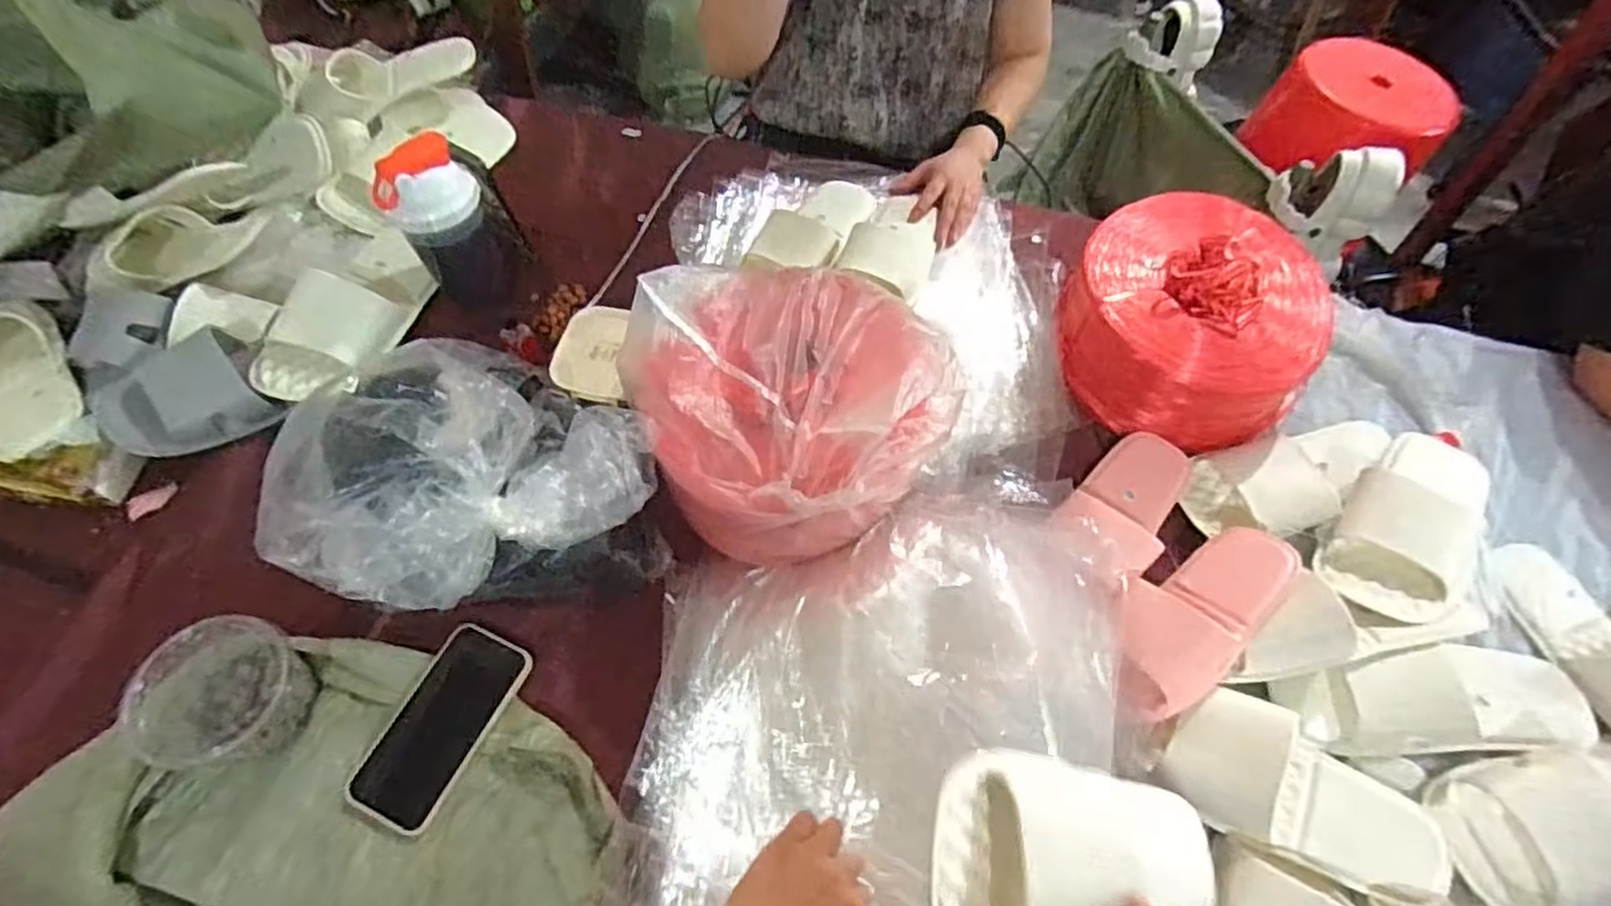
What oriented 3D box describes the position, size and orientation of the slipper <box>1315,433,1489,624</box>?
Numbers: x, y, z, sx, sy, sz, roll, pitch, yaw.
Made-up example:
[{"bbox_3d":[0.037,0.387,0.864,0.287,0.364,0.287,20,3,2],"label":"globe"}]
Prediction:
[{"bbox_3d":[0.602,0.059,0.702,0.112,0.063,0.266,41,67,20],"label":"slipper"}]

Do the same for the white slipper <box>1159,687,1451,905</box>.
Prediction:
[{"bbox_3d":[0.417,0.277,0.581,0.211,0.053,0.098,21,61,10],"label":"white slipper"}]

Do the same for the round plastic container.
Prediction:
[{"bbox_3d":[-0.488,0.200,0.600,0.117,0.067,0.107,1,60,-1],"label":"round plastic container"}]

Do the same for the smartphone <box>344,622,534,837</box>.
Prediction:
[{"bbox_3d":[-0.318,0.235,0.621,0.082,0.014,0.163,23,62,11],"label":"smartphone"}]

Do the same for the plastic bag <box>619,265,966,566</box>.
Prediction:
[{"bbox_3d":[-0.011,-0.050,0.682,0.293,0.154,0.262,-24,63,-15],"label":"plastic bag"}]

